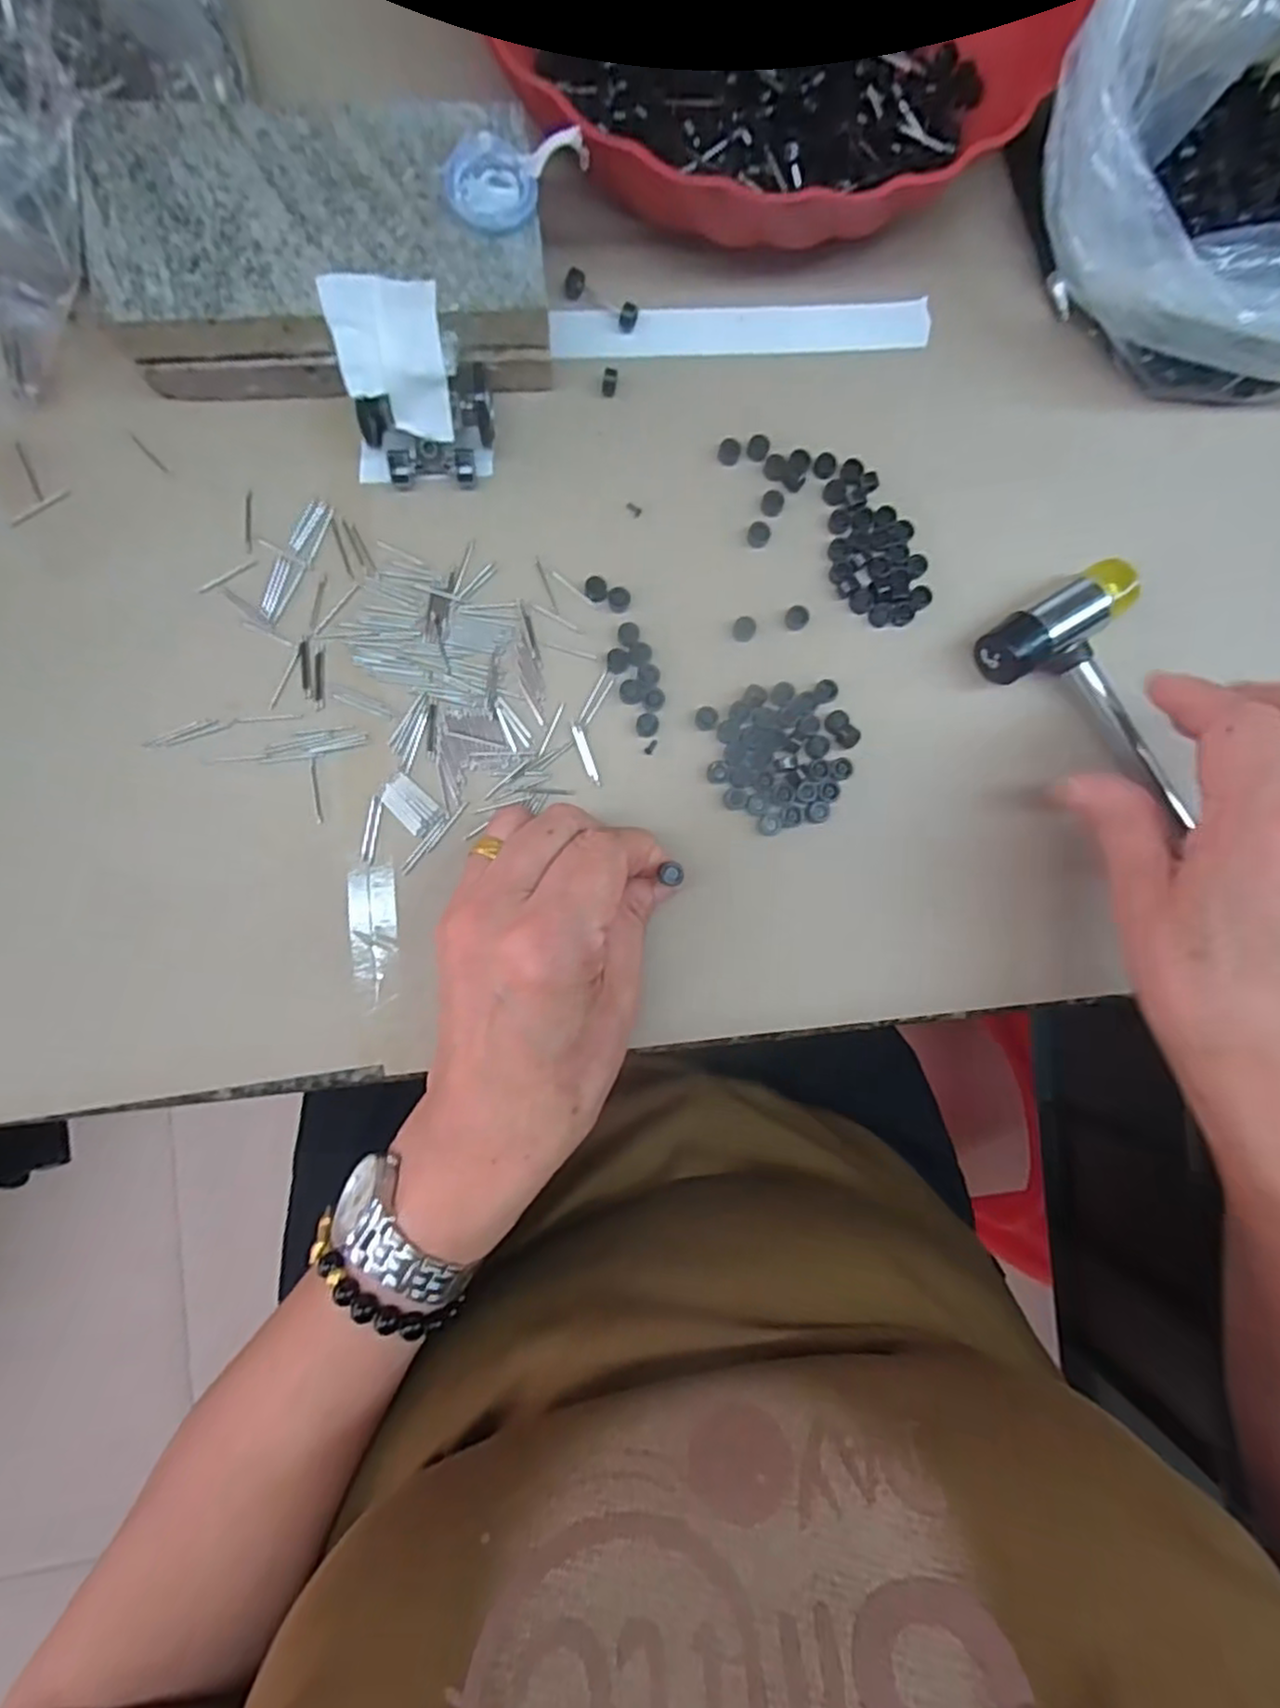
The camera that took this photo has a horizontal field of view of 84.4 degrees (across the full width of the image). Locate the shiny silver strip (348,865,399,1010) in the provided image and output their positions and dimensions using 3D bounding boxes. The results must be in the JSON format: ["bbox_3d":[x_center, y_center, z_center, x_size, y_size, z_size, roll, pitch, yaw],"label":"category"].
[{"bbox_3d":[-0.100,0.030,0.265,0.017,0.004,0.050,-3,89,-5],"label":"shiny silver strip"}]

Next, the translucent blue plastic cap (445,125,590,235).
[{"bbox_3d":[-0.042,-0.233,0.245,0.048,0.005,0.033,-6,88,-6],"label":"translucent blue plastic cap"}]

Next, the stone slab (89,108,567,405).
[{"bbox_3d":[-0.110,-0.215,0.257,0.149,0.037,0.083,-4,89,-5],"label":"stone slab"}]

